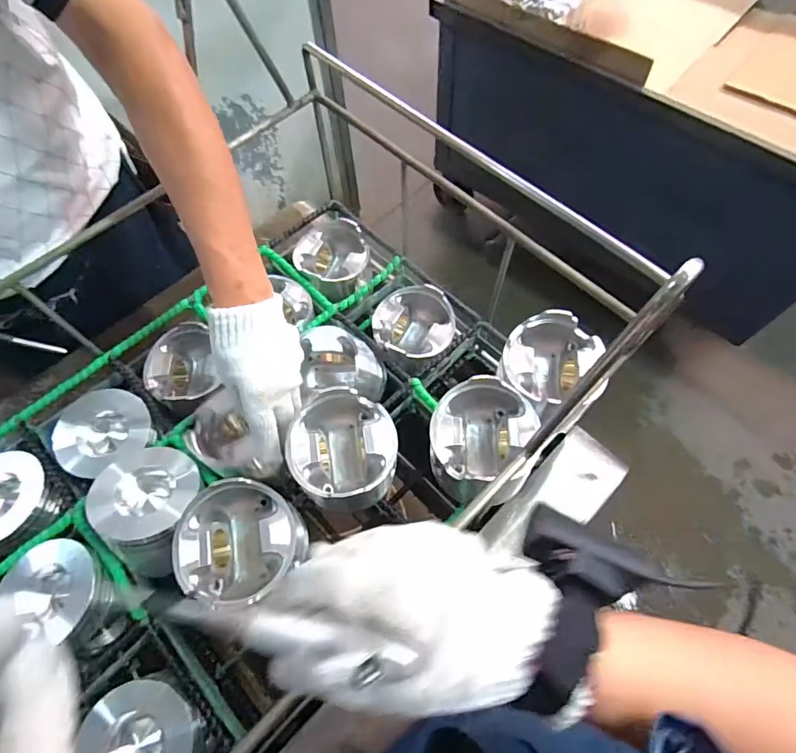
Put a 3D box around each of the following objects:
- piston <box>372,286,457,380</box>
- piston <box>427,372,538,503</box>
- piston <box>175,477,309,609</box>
[{"bbox_3d":[0.024,-0.060,0.667,0.111,0.077,0.114,-1,65,1],"label":"piston"},{"bbox_3d":[0.090,0.071,0.516,0.108,0.082,0.114,-1,65,1],"label":"piston"},{"bbox_3d":[-0.149,0.165,0.464,0.111,0.081,0.106,-1,65,1],"label":"piston"}]

